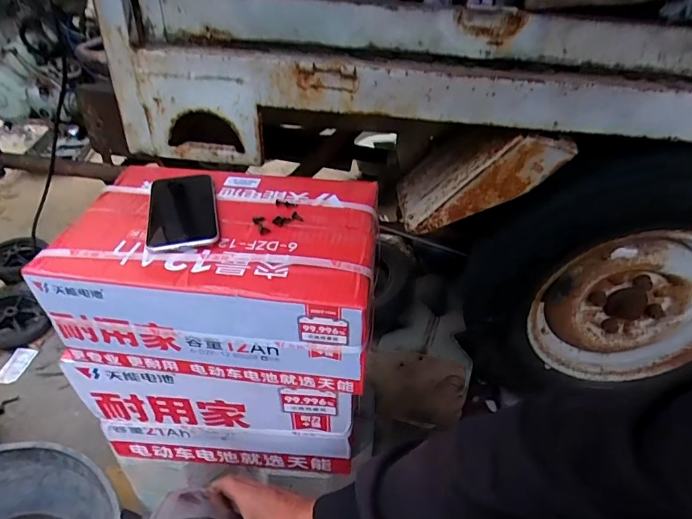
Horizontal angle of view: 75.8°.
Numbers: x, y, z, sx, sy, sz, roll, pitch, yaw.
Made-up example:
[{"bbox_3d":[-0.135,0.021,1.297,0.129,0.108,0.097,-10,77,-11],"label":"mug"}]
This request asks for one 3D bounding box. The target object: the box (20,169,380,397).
[{"bbox_3d":[-0.122,0.008,0.489,0.306,0.125,0.202,6,39,3],"label":"box"}]

